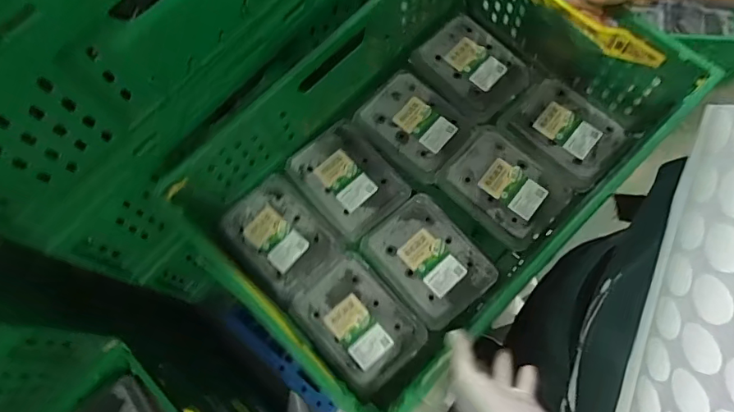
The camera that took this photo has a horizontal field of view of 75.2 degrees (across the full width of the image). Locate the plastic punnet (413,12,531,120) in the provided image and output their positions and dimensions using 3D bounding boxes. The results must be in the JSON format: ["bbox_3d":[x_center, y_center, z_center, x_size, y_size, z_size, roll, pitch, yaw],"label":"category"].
[{"bbox_3d":[0.176,-0.233,0.793,0.136,0.056,0.166,-42,75,-13],"label":"plastic punnet"}]

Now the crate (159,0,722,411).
[{"bbox_3d":[0.074,-0.077,0.660,0.419,0.204,0.580,43,77,14],"label":"crate"}]

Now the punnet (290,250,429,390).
[{"bbox_3d":[-0.012,0.162,0.672,0.126,0.036,0.171,-41,75,-12],"label":"punnet"}]

